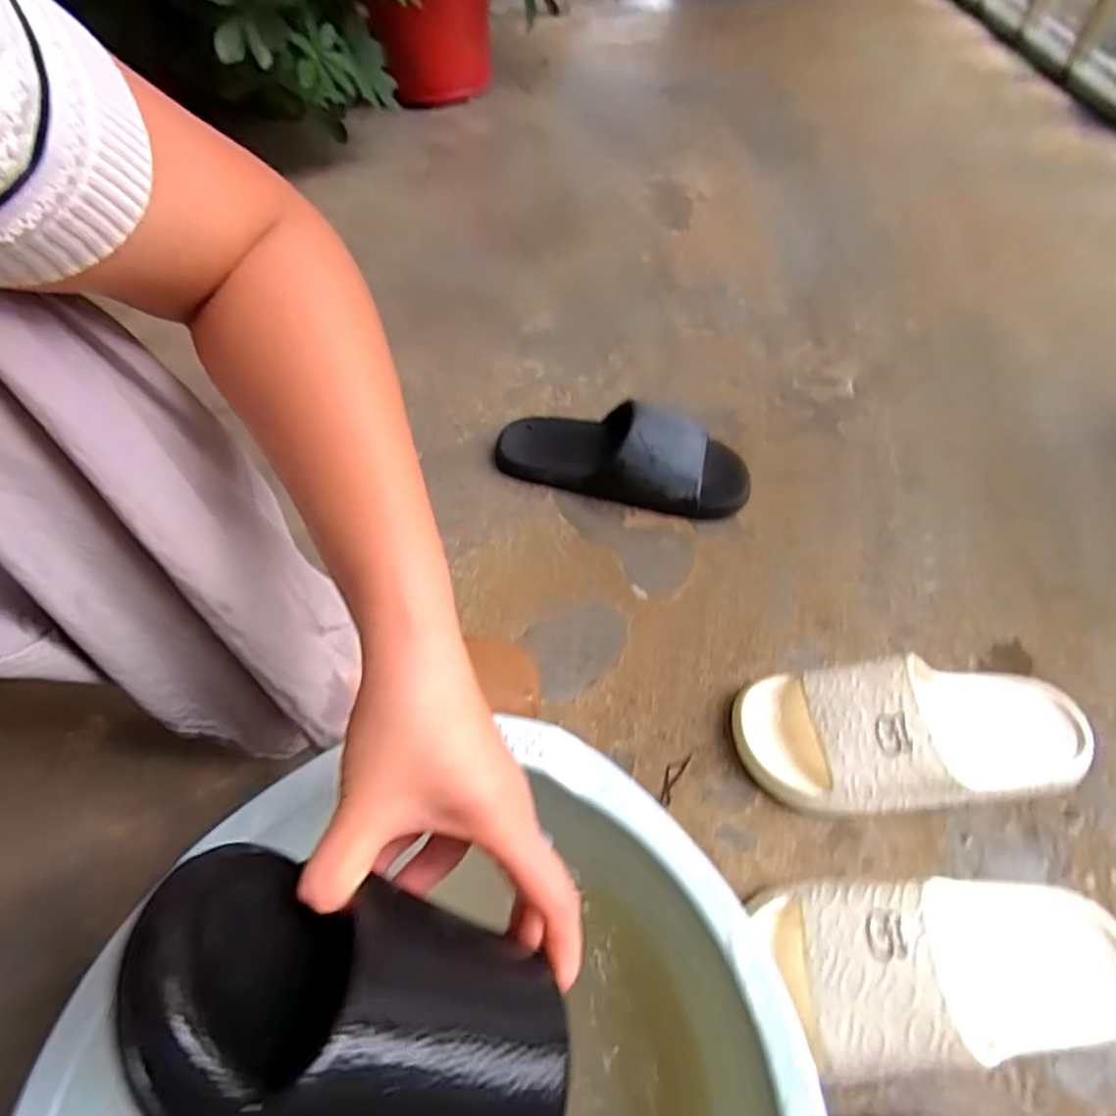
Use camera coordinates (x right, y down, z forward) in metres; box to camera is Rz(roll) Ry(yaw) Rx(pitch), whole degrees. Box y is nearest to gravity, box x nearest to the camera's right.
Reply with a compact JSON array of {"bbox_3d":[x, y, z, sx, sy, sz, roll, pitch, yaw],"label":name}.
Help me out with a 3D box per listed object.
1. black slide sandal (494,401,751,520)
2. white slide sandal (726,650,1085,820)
[{"bbox_3d":[0.062,-0.114,0.650,0.266,0.079,0.094,14,57,13],"label":"black slide sandal"},{"bbox_3d":[0.267,0.126,0.476,0.256,0.073,0.104,-5,55,0],"label":"white slide sandal"}]

